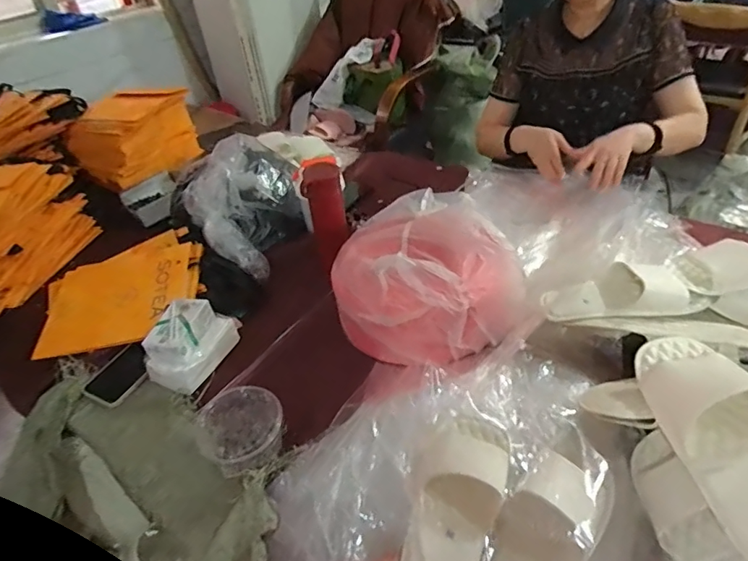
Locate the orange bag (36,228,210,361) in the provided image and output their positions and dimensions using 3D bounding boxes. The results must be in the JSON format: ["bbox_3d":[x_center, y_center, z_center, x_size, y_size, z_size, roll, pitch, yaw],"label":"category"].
[{"bbox_3d":[-0.486,0.014,0.956,0.294,0.065,0.259,-17,41,-12],"label":"orange bag"}]

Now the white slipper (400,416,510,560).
[{"bbox_3d":[0.093,0.253,0.564,0.096,0.055,0.214,12,55,21],"label":"white slipper"}]

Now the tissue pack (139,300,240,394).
[{"bbox_3d":[-0.307,0.097,0.816,0.097,0.086,0.150,13,44,21],"label":"tissue pack"}]

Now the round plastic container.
[{"bbox_3d":[-0.181,0.203,0.672,0.110,0.057,0.109,-32,46,-27],"label":"round plastic container"}]

